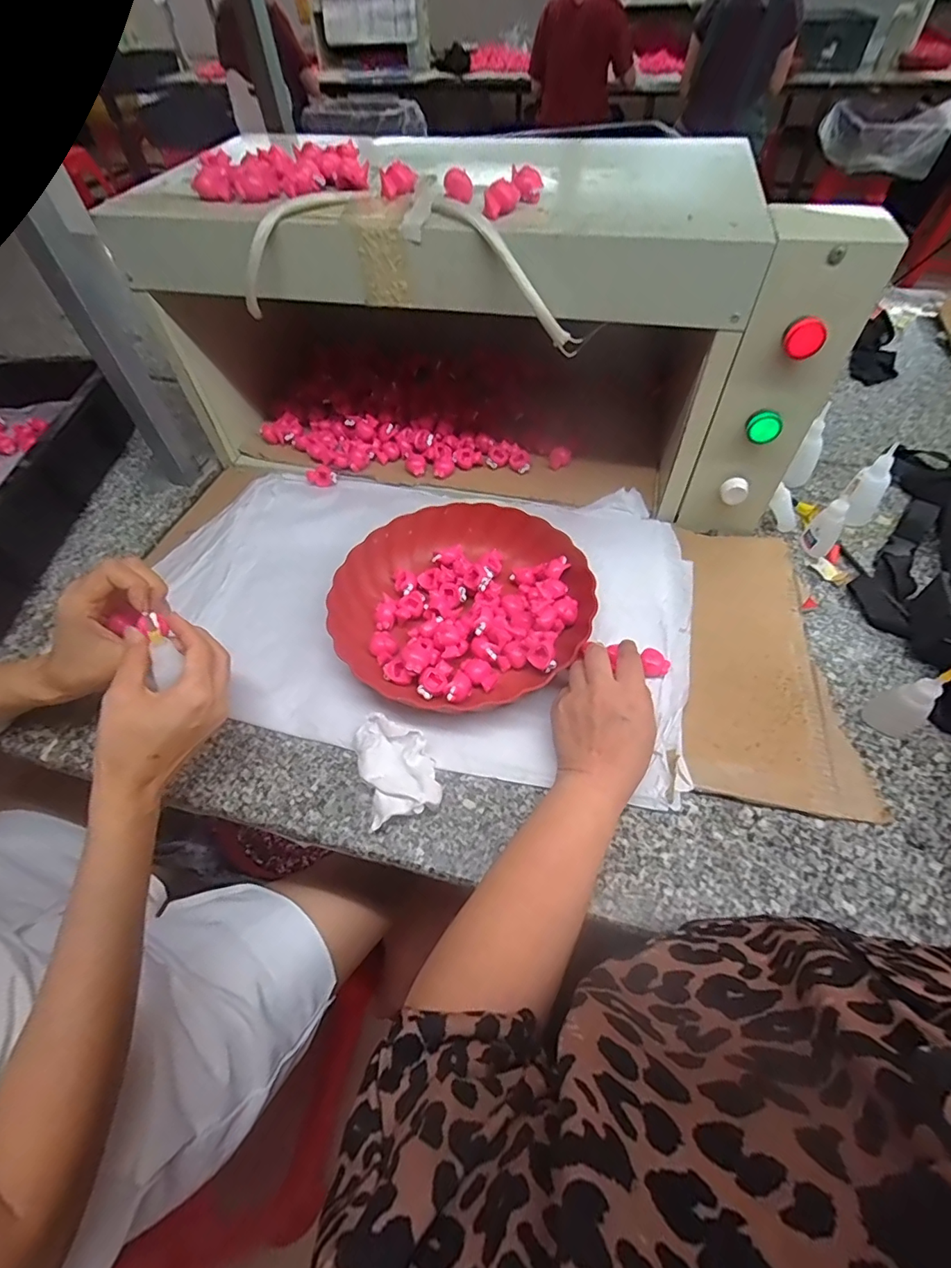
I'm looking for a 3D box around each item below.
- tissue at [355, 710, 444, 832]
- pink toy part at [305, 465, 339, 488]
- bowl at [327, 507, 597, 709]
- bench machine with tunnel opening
[{"bbox_3d":[-0.065,0.107,0.409,0.056,0.034,0.087,-15,54,-9],"label":"tissue"},{"bbox_3d":[-0.198,-0.202,0.639,0.039,0.014,0.023,23,58,18],"label":"pink toy part"},{"bbox_3d":[-0.015,-0.036,0.493,0.244,0.044,0.213,-18,55,-10],"label":"bowl"},{"bbox_3d":[-0.004,-0.343,0.581,0.707,0.292,0.269,12,55,11],"label":"bench machine with tunnel opening"}]

